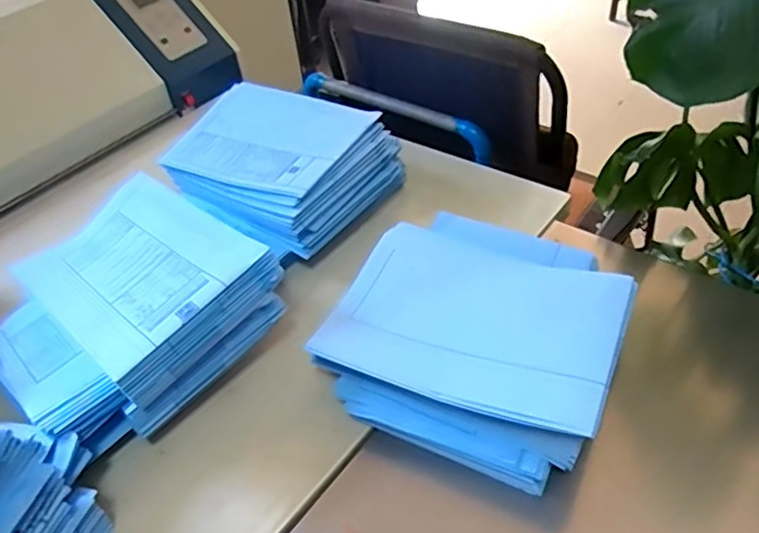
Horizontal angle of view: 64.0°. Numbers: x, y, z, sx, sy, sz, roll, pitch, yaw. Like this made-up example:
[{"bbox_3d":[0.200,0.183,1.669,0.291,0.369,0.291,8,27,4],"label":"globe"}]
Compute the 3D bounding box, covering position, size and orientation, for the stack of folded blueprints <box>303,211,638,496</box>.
[{"bbox_3d":[0.117,0.071,0.698,0.304,0.108,0.297,16,48,23],"label":"stack of folded blueprints"}]

